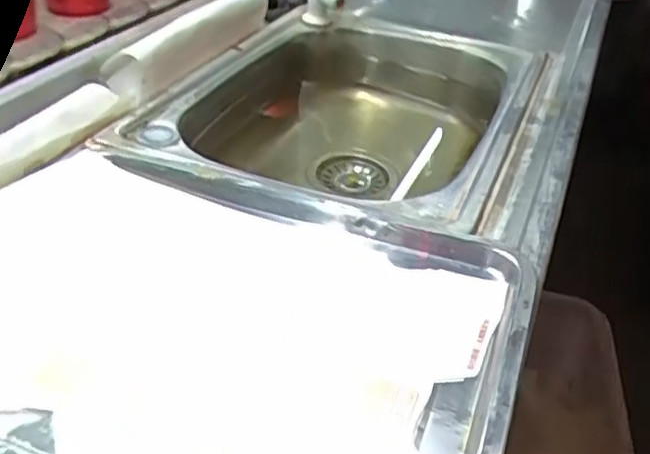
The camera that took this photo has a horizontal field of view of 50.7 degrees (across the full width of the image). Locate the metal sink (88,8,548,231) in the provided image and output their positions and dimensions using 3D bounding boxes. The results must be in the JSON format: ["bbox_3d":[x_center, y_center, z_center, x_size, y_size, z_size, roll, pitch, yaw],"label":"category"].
[{"bbox_3d":[0.020,-0.098,0.784,0.374,0.153,0.504,16,37,11],"label":"metal sink"}]

